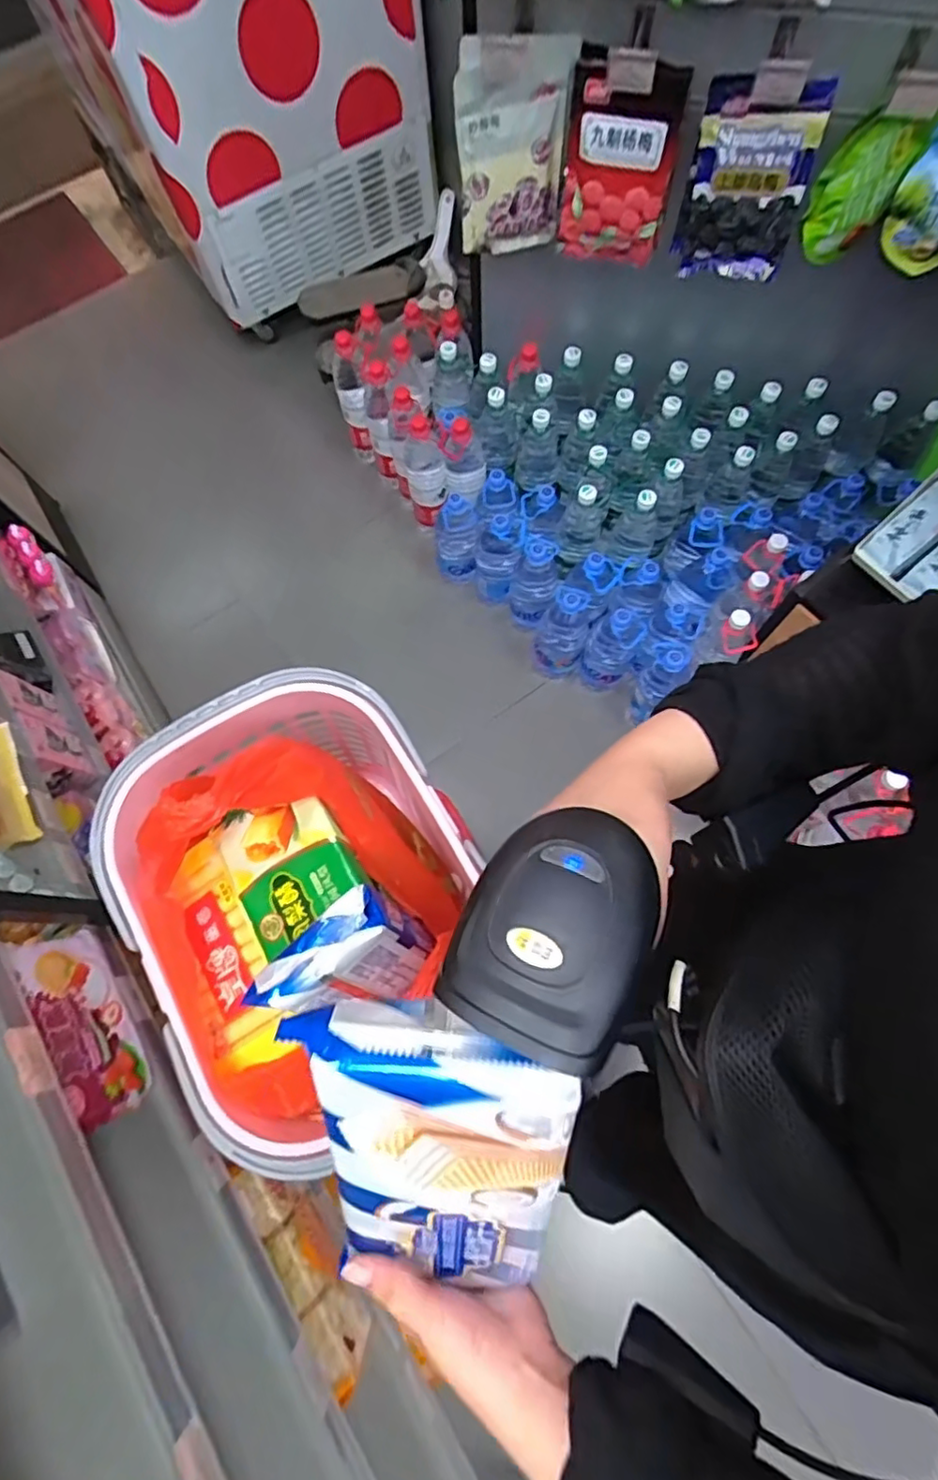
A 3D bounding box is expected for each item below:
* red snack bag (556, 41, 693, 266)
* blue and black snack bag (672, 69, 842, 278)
[{"bbox_3d":[0.211,-0.808,0.882,0.149,0.235,0.047,10,72,5],"label":"red snack bag"},{"bbox_3d":[0.392,-0.787,0.875,0.160,0.223,0.046,9,72,5],"label":"blue and black snack bag"}]

